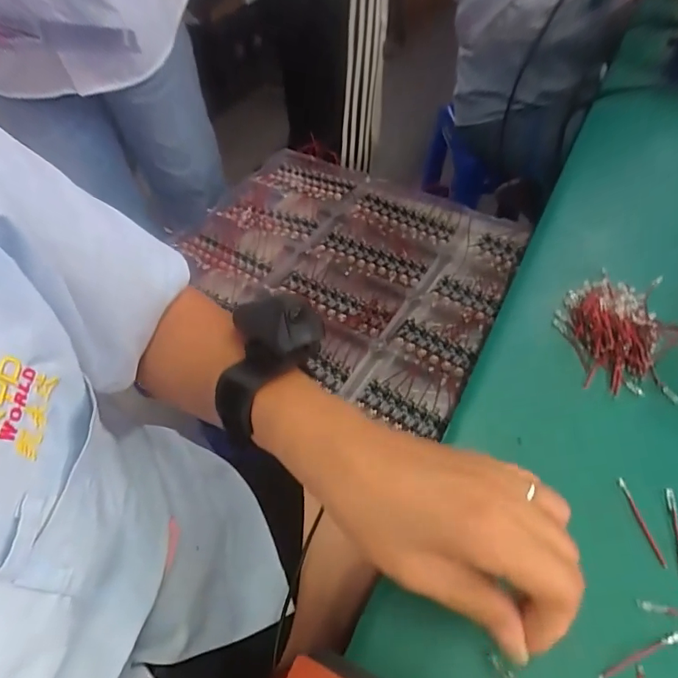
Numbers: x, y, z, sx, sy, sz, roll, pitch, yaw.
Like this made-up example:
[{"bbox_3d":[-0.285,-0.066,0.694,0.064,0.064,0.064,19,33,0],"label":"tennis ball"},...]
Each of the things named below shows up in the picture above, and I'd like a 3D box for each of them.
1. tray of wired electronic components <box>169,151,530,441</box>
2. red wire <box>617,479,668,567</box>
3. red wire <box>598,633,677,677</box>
[{"bbox_3d":[0.001,-0.113,0.648,0.451,0.024,0.366,24,59,19],"label":"tray of wired electronic components"},{"bbox_3d":[0.171,0.103,0.260,0.004,0.004,0.049,-8,54,-2],"label":"red wire"},{"bbox_3d":[0.147,0.152,0.221,0.050,0.004,0.004,-18,55,-9],"label":"red wire"}]

